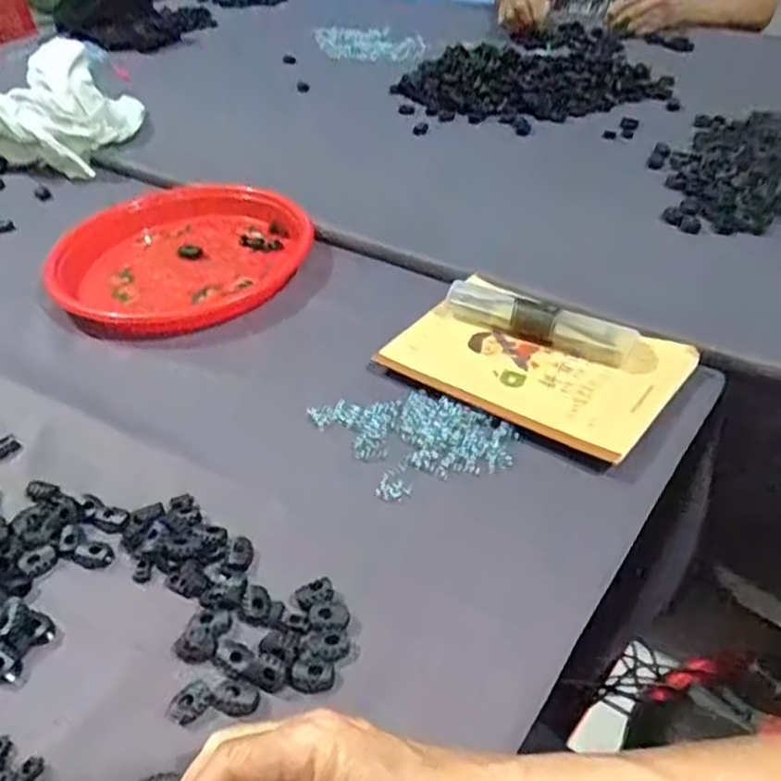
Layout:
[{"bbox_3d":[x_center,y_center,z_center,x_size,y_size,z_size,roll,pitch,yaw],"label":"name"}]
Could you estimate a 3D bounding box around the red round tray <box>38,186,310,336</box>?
[{"bbox_3d":[-0.204,-0.135,0.698,0.203,0.042,0.216,-4,41,3],"label":"red round tray"}]

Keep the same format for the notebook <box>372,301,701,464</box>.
[{"bbox_3d":[0.108,-0.024,0.555,0.207,0.017,0.128,23,49,30],"label":"notebook"}]

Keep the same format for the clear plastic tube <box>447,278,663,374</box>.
[{"bbox_3d":[0.121,-0.053,0.568,0.171,0.029,0.029,18,46,26],"label":"clear plastic tube"}]

